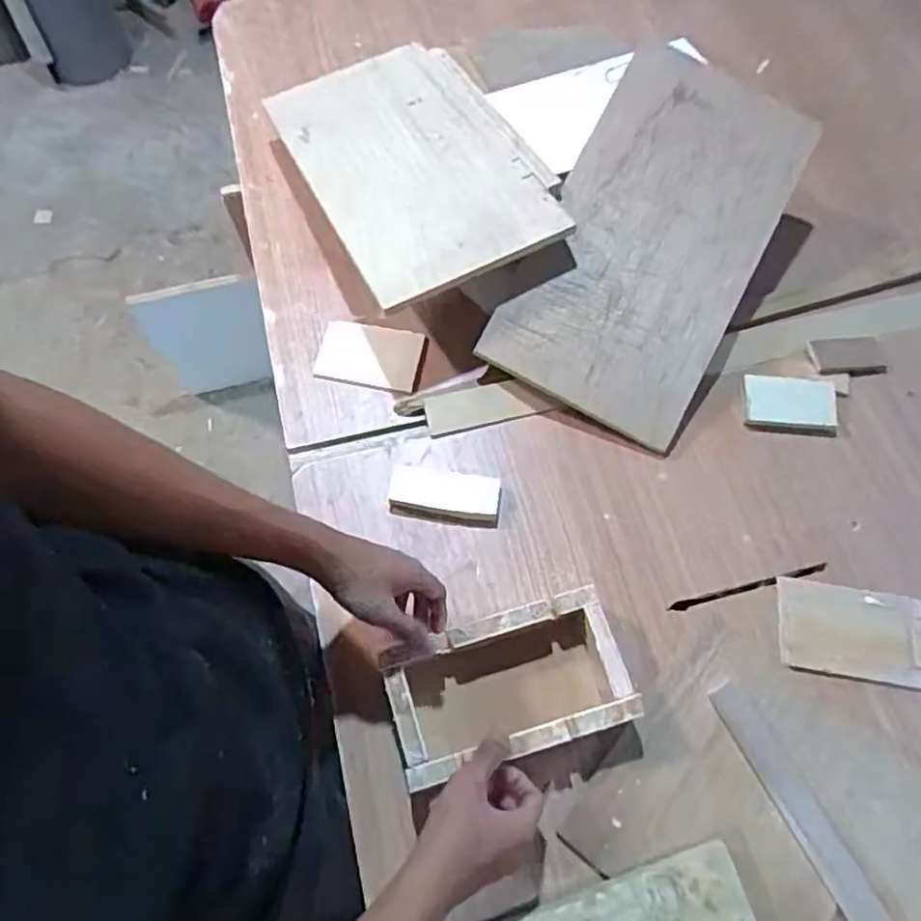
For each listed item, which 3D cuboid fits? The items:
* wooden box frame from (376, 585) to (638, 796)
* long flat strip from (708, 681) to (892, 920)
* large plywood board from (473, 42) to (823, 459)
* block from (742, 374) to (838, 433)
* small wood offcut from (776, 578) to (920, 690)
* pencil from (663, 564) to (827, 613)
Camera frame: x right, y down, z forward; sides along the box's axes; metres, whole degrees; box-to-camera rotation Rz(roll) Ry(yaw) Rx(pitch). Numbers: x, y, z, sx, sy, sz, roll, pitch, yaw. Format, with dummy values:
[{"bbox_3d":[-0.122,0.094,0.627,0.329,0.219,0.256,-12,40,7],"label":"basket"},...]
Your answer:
[{"bbox_3d":[0.040,0.200,0.587,0.199,0.055,0.115,-16,68,-8],"label":"wooden box frame"},{"bbox_3d":[0.310,0.335,0.556,0.031,0.005,0.300,-26,70,-12],"label":"long flat strip"},{"bbox_3d":[0.214,-0.243,0.727,0.226,0.015,0.412,28,85,0],"label":"large plywood board"},{"bbox_3d":[0.365,-0.064,0.731,0.106,0.020,0.058,8,67,2],"label":"block"},{"bbox_3d":[0.380,0.167,0.639,0.138,0.006,0.085,9,67,2],"label":"small wood offcut"},{"bbox_3d":[0.289,0.128,0.662,0.169,0.005,0.009,-13,68,-7],"label":"pencil"}]

